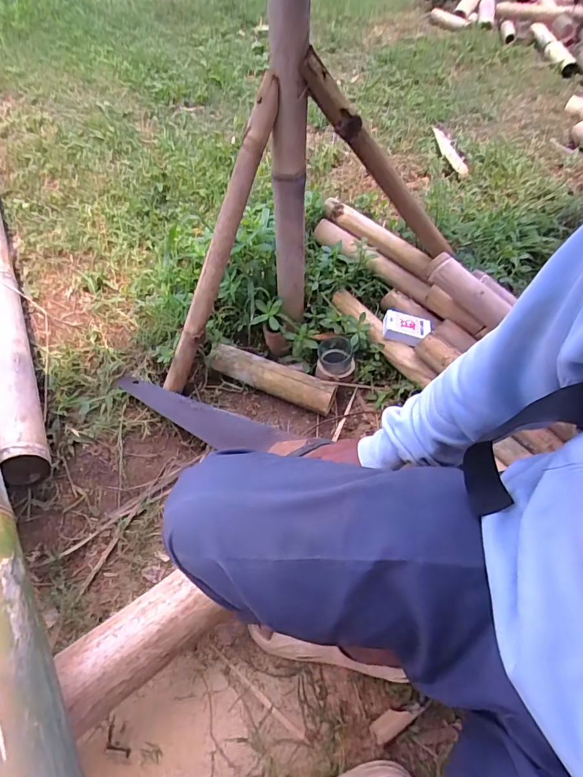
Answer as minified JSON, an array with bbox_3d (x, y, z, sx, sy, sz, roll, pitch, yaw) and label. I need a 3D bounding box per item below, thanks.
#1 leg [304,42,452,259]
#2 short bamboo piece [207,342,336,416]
[{"bbox_3d":[0.173,-0.378,0.770,0.046,0.500,0.048,-42,52,21],"label":"leg"},{"bbox_3d":[-0.043,-0.021,0.898,0.276,0.071,0.053,21,55,16],"label":"short bamboo piece"}]

